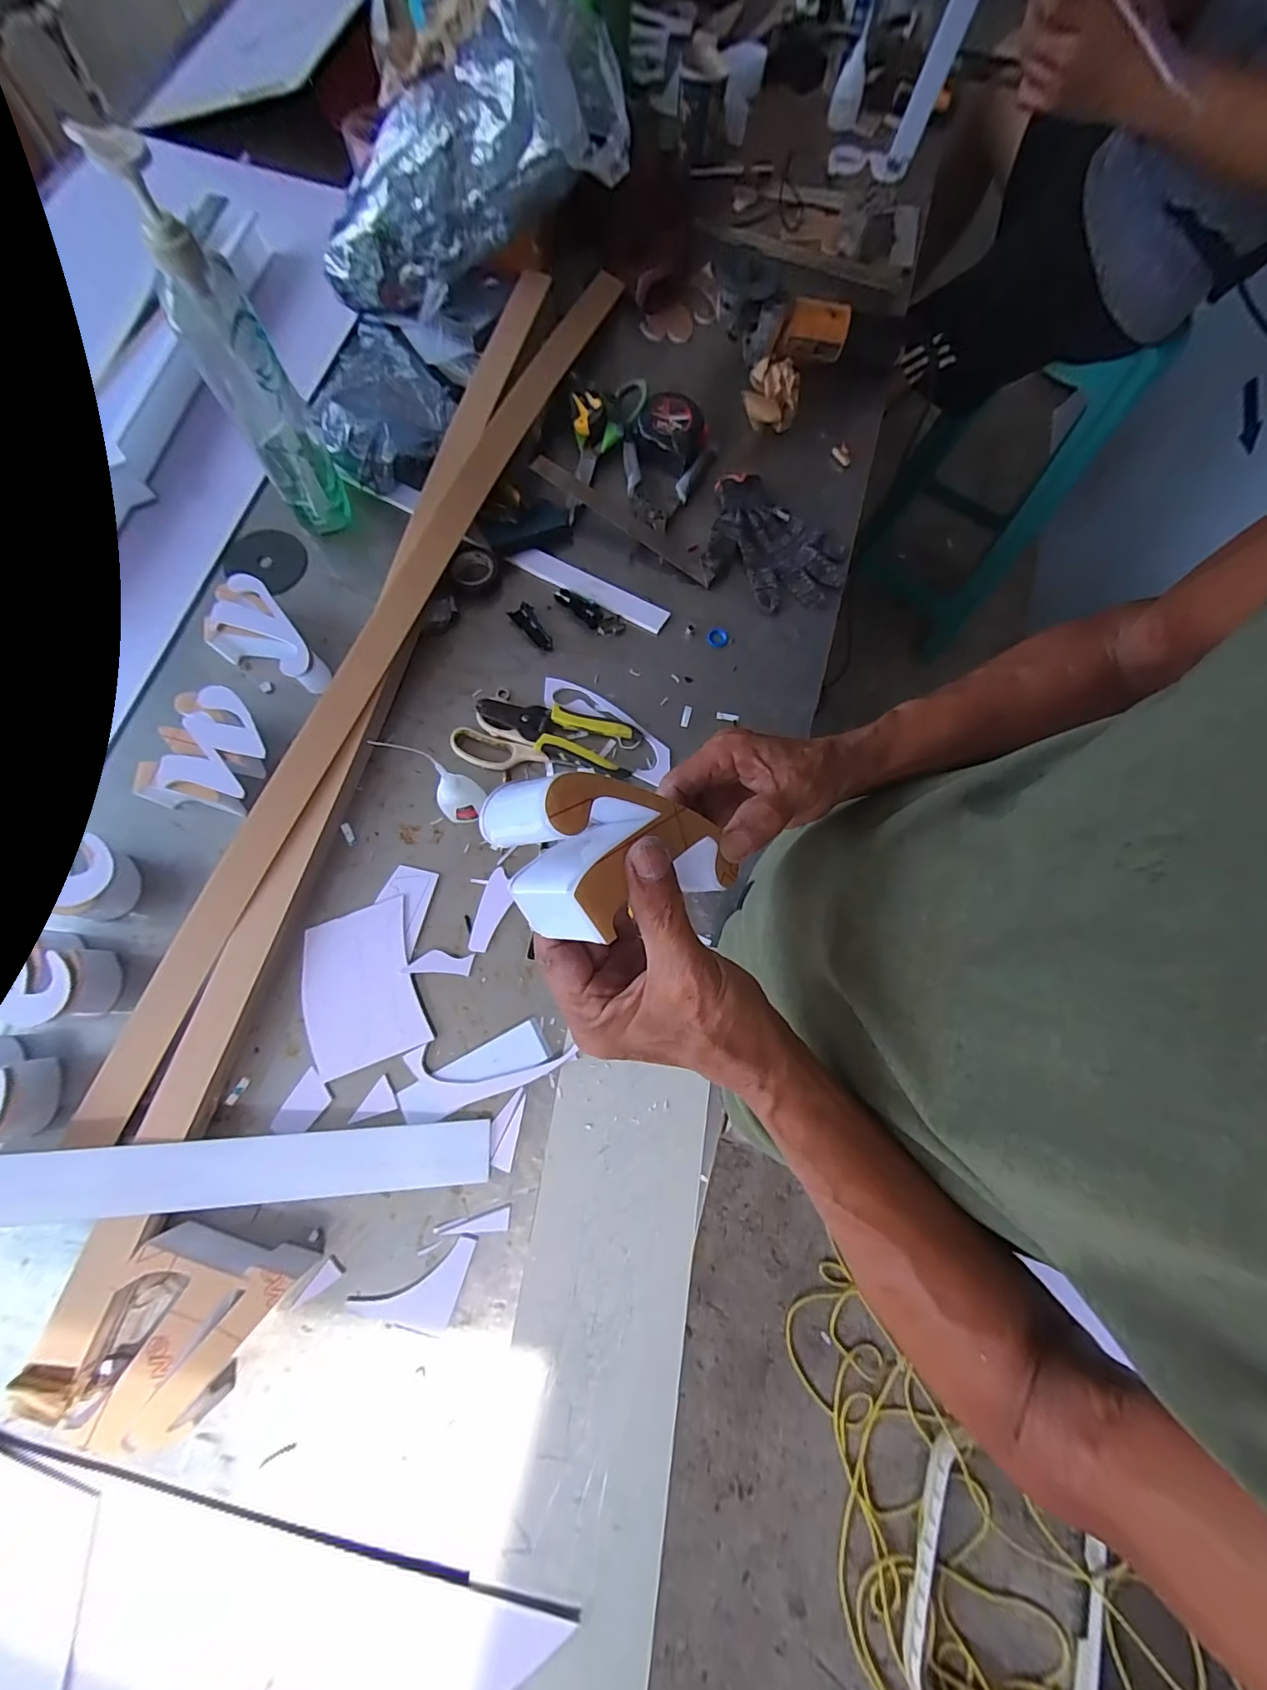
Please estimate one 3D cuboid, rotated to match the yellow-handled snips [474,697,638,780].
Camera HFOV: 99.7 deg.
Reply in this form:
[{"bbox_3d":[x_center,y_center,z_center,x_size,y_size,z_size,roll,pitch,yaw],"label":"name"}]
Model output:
[{"bbox_3d":[-0.081,-0.122,0.572,0.172,0.020,0.061,16,74,2],"label":"yellow-handled snips"}]

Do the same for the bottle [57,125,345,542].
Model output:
[{"bbox_3d":[-0.355,-0.424,0.504,0.066,0.299,0.076,-27,77,-9],"label":"bottle"}]

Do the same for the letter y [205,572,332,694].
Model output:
[{"bbox_3d":[-0.386,-0.210,0.565,0.136,0.053,0.075,44,77,10],"label":"letter y"}]

